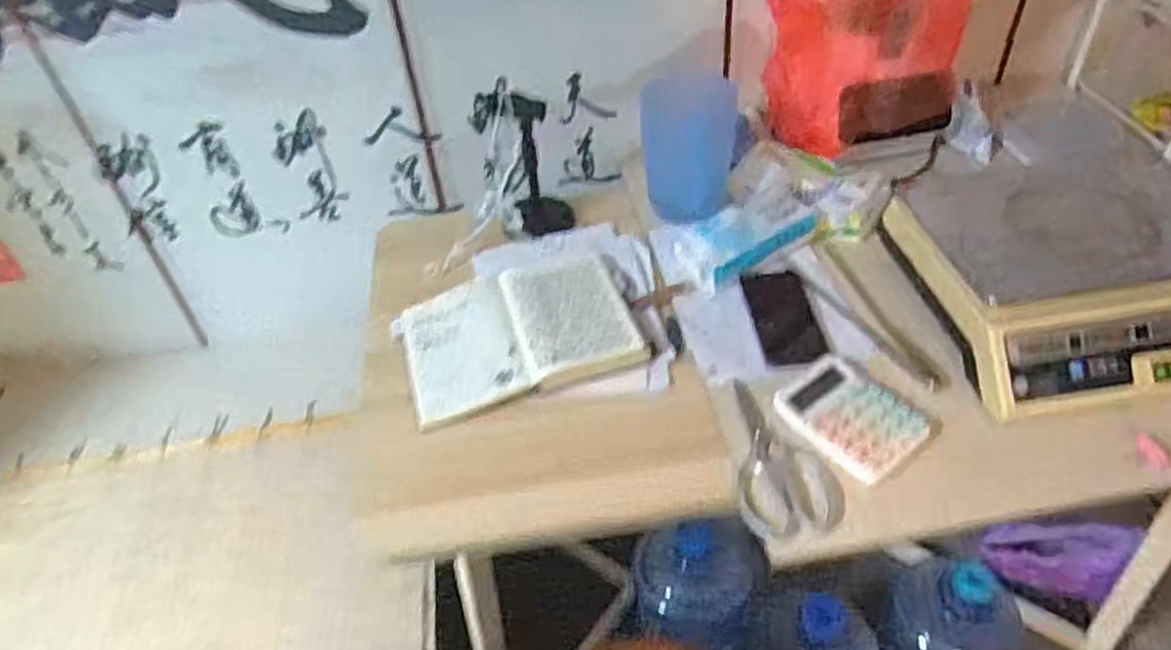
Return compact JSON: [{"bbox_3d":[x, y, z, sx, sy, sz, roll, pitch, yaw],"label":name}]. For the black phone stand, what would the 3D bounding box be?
[{"bbox_3d":[-0.065,-0.230,1.102,0.080,0.174,0.084,-5,43,0],"label":"black phone stand"}]

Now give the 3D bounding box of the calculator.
[{"bbox_3d":[0.286,0.097,0.834,0.113,0.016,0.142,-32,49,-26],"label":"calculator"}]

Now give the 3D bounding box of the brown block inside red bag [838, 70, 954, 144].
[{"bbox_3d":[0.458,-0.318,1.121,0.171,0.096,0.021,-7,37,-2],"label":"brown block inside red bag"}]

